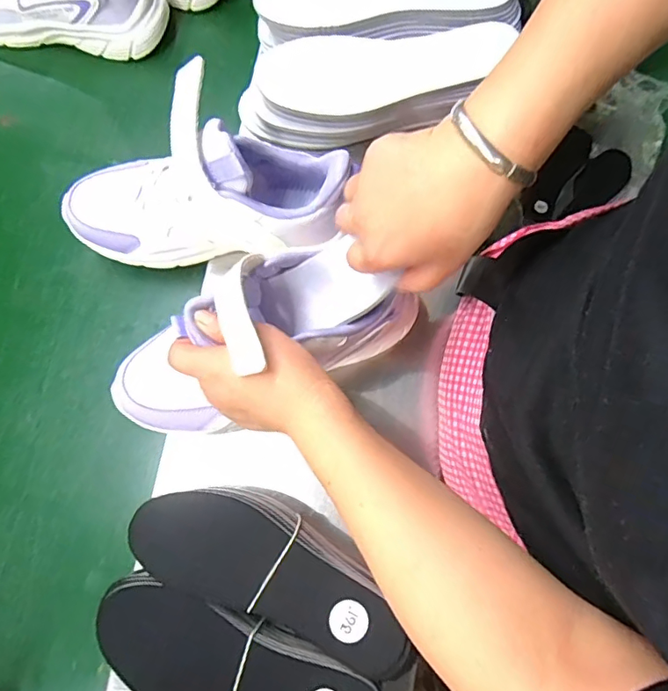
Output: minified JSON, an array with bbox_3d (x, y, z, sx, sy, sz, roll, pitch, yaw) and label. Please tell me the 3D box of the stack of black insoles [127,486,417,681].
[{"bbox_3d":[-0.042,0.163,0.394,0.210,0.051,0.081,22,79,4],"label":"stack of black insoles"}]

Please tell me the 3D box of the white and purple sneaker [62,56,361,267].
[{"bbox_3d":[-0.105,-0.139,0.430,0.243,0.117,0.111,-3,78,13],"label":"white and purple sneaker"}]

